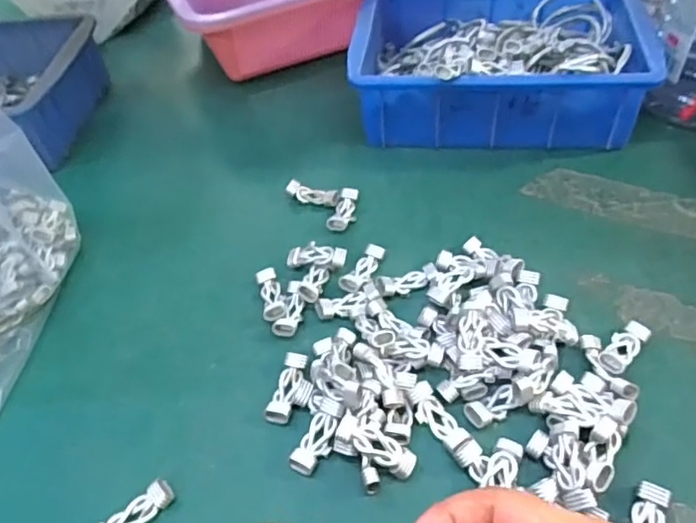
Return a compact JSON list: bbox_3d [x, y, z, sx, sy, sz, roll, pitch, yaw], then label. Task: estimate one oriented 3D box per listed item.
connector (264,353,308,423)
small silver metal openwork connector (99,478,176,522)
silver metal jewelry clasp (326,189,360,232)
[{"bbox_3d":[-0.037,0.077,0.345,0.014,0.008,0.044,7,49,13],"label":"connector"},{"bbox_3d":[-0.114,0.135,0.301,0.045,0.016,0.016,-36,53,-24],"label":"small silver metal openwork connector"},{"bbox_3d":[-0.002,-0.040,0.450,0.019,0.009,0.042,10,49,16],"label":"silver metal jewelry clasp"}]

